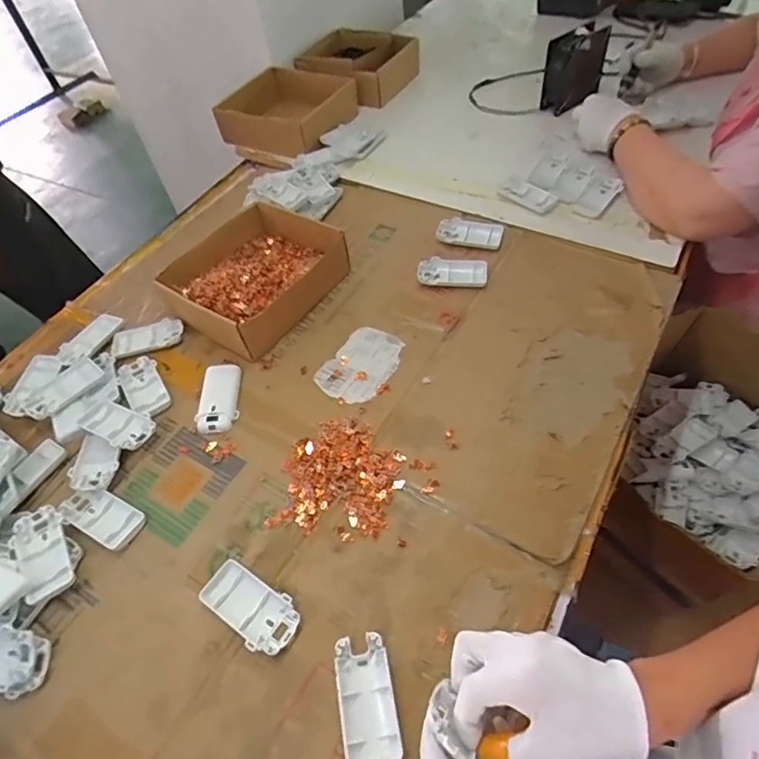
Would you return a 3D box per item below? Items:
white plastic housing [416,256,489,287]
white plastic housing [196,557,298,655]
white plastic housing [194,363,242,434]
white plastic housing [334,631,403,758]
[{"bbox_3d":[0.102,-0.150,0.738,0.096,0.015,0.051,3,53,10],"label":"white plastic housing"},{"bbox_3d":[-0.122,0.216,0.498,0.096,0.013,0.051,22,58,22],"label":"white plastic housing"},{"bbox_3d":[-0.195,0.018,0.646,0.047,0.018,0.104,-4,52,4],"label":"white plastic housing"},{"bbox_3d":[-0.010,0.270,0.446,0.046,0.013,0.095,-10,52,-1],"label":"white plastic housing"}]

